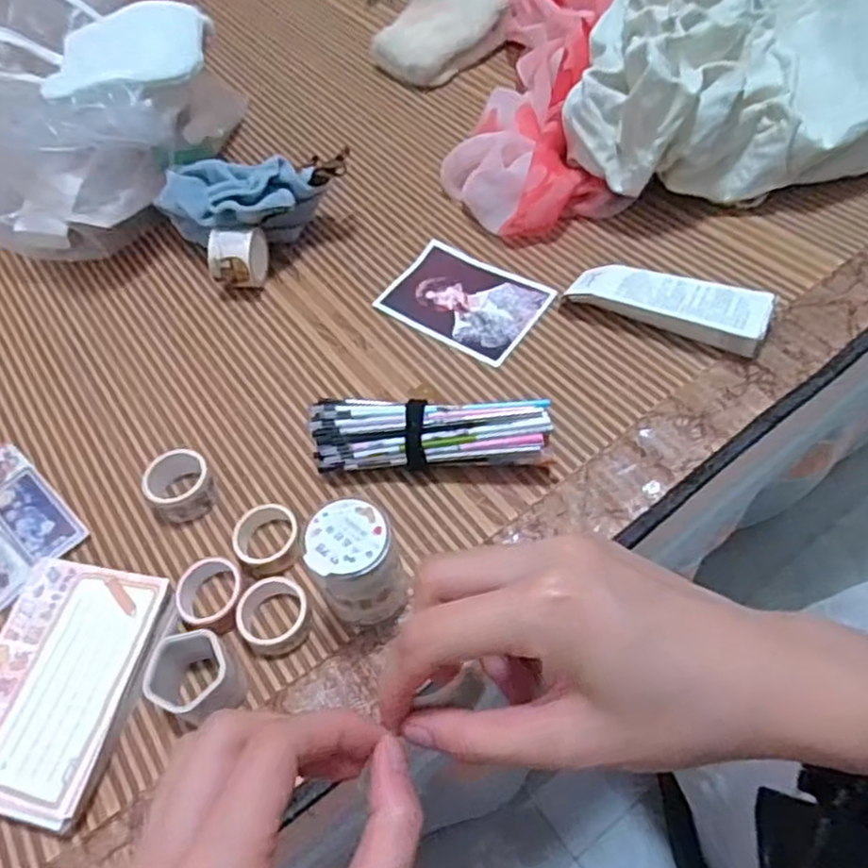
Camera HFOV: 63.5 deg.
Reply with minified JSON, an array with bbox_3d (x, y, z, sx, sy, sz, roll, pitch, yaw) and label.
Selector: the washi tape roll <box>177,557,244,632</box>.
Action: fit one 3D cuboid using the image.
[{"bbox_3d":[-0.120,0.086,0.376,0.039,0.019,0.040,-3,57,5],"label":"washi tape roll"}]

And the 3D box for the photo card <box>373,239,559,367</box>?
[{"bbox_3d":[0.020,-0.092,0.484,0.106,0.004,0.074,30,66,25],"label":"photo card"}]

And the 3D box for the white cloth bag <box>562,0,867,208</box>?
[{"bbox_3d":[0.252,-0.267,0.486,0.327,0.145,0.169,-21,55,-4],"label":"white cloth bag"}]

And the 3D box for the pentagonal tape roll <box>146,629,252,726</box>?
[{"bbox_3d":[-0.117,0.118,0.342,0.044,0.032,0.038,37,69,26],"label":"pentagonal tape roll"}]

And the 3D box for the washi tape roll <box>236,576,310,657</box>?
[{"bbox_3d":[-0.083,0.095,0.365,0.035,0.014,0.036,-3,57,5],"label":"washi tape roll"}]

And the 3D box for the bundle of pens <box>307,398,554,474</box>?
[{"bbox_3d":[-0.003,0.002,0.397,0.133,0.035,0.032,0,58,7],"label":"bundle of pens"}]

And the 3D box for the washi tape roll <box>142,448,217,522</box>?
[{"bbox_3d":[-0.149,0.032,0.414,0.036,0.025,0.037,-3,57,5],"label":"washi tape roll"}]

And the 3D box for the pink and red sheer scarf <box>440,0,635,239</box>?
[{"bbox_3d":[0.090,-0.292,0.573,0.131,0.058,0.332,4,58,8],"label":"pink and red sheer scarf"}]

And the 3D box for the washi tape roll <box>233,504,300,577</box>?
[{"bbox_3d":[-0.093,0.060,0.390,0.037,0.018,0.038,-3,57,5],"label":"washi tape roll"}]

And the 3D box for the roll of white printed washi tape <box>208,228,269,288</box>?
[{"bbox_3d":[-0.140,-0.124,0.505,0.032,0.042,0.042,2,58,9],"label":"roll of white printed washi tape"}]

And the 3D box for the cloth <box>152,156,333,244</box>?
[{"bbox_3d":[-0.143,-0.160,0.516,0.121,0.061,0.057,-1,57,5],"label":"cloth"}]

